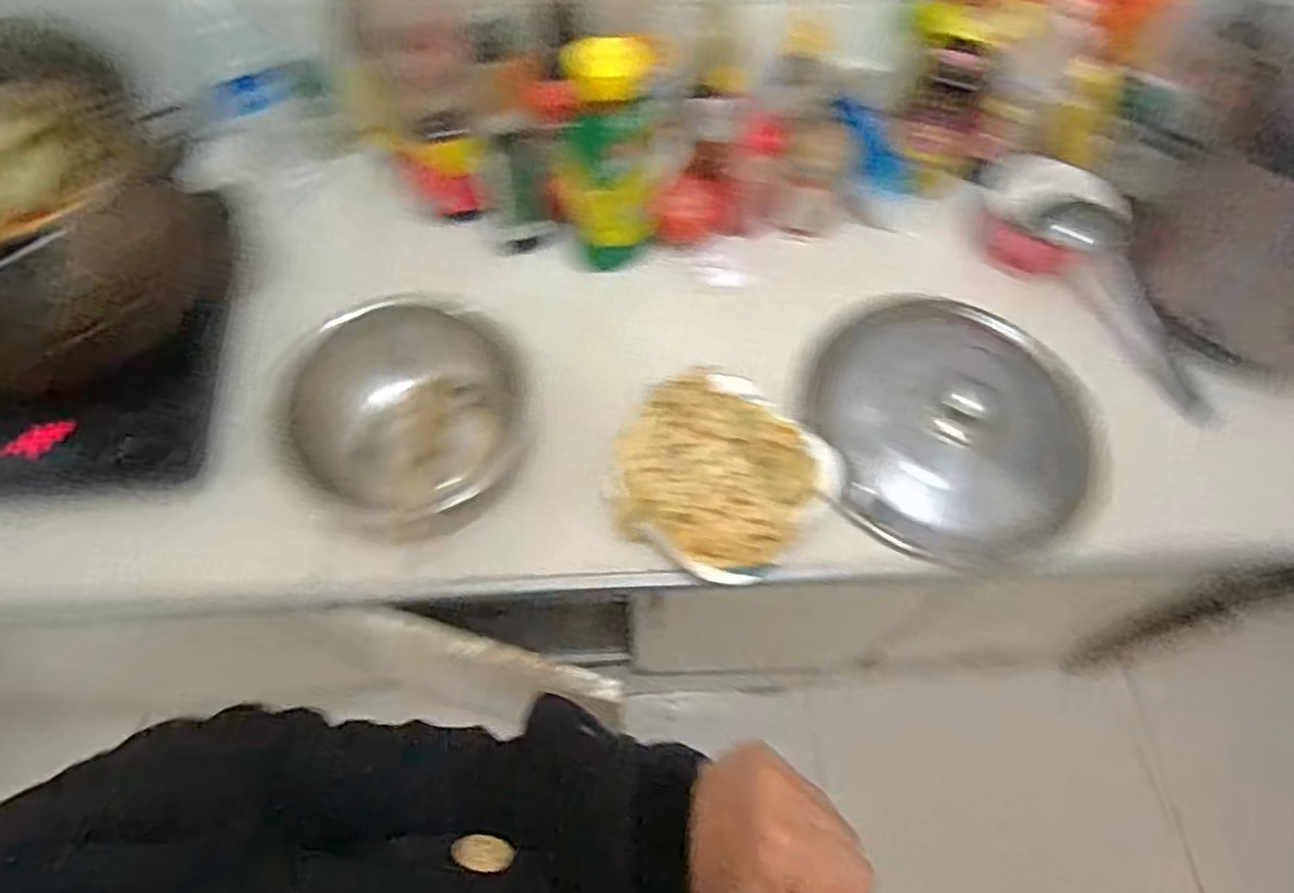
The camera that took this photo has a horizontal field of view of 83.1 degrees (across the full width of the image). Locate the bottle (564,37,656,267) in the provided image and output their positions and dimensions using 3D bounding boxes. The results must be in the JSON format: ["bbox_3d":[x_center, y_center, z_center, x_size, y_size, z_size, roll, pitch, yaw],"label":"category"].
[{"bbox_3d":[-0.033,-0.287,0.744,0.091,0.224,0.078,0,62,-1],"label":"bottle"}]

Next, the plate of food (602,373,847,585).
[{"bbox_3d":[0.068,0.023,0.669,0.179,0.045,0.182,1,62,-1],"label":"plate of food"}]

